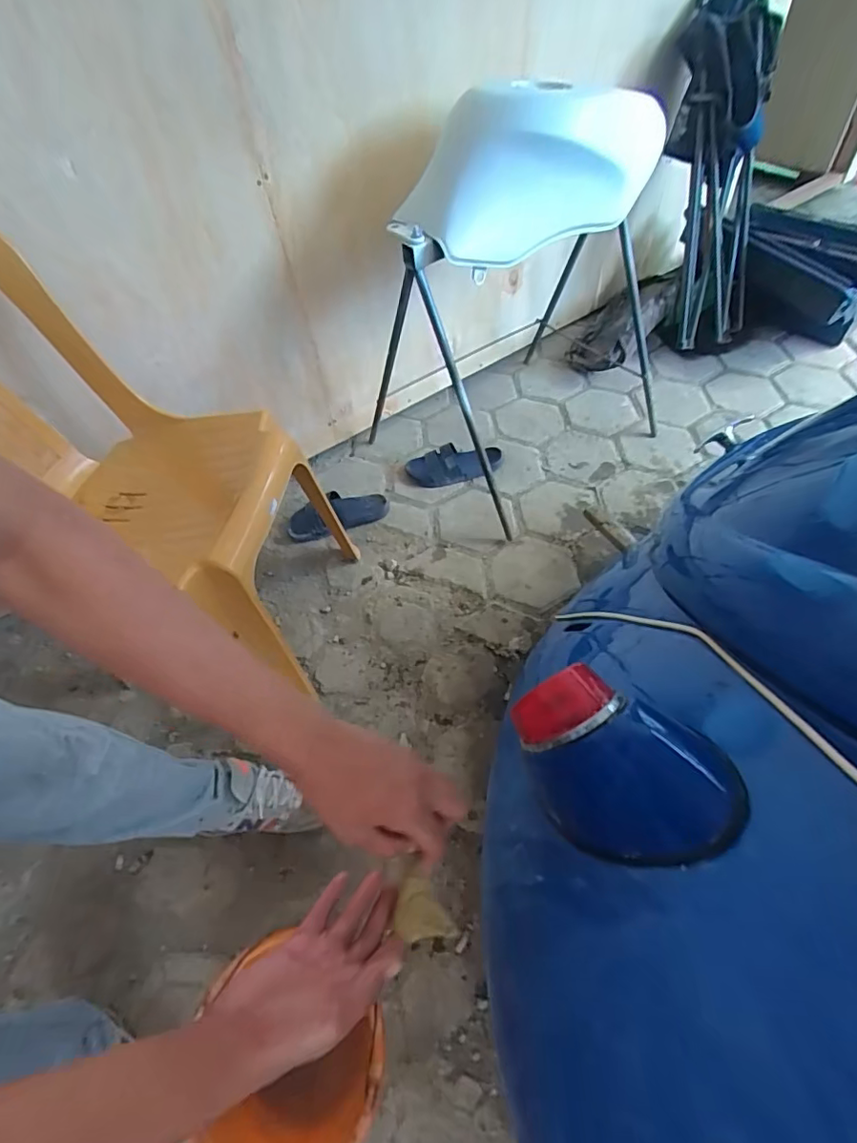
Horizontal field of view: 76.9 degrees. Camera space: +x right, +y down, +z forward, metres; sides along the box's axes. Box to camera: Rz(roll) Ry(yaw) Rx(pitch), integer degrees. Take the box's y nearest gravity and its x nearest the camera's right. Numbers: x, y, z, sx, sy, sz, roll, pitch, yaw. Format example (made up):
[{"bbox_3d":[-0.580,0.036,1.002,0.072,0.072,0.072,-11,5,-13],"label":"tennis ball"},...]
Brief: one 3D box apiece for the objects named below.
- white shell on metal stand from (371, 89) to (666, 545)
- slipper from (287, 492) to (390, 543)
[{"bbox_3d":[0.237,-0.611,1.225,0.655,0.707,0.472,-39,59,-21],"label":"white shell on metal stand"},{"bbox_3d":[-0.228,-0.145,1.349,0.254,0.046,0.095,-12,54,-4],"label":"slipper"}]

